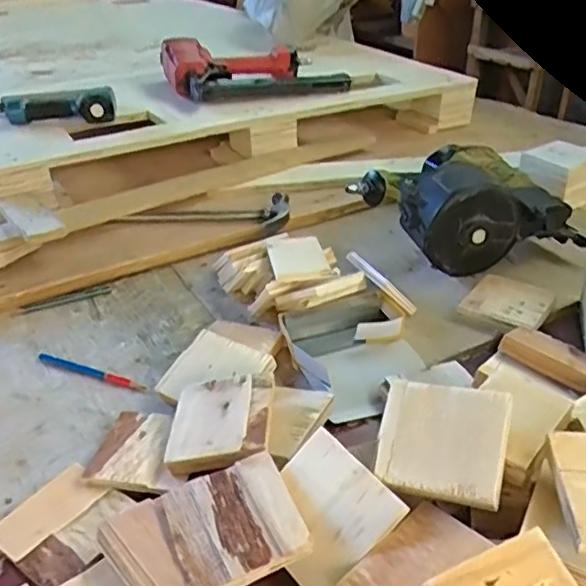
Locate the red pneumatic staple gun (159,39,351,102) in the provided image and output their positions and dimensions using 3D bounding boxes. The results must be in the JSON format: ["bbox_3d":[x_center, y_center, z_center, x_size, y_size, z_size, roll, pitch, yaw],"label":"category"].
[{"bbox_3d":[-0.073,-0.427,1.171,0.312,0.090,0.186,-11,35,-15],"label":"red pneumatic staple gun"}]

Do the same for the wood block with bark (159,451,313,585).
[{"bbox_3d":[-0.043,0.161,0.441,0.087,0.010,0.093,-23,38,-12],"label":"wood block with bark"}]

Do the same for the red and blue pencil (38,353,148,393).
[{"bbox_3d":[-0.211,0.082,0.652,0.135,0.009,0.012,12,36,19],"label":"red and blue pencil"}]

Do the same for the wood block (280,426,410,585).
[{"bbox_3d":[0.021,0.157,0.447,0.089,0.009,0.089,-46,59,-9],"label":"wood block"}]

